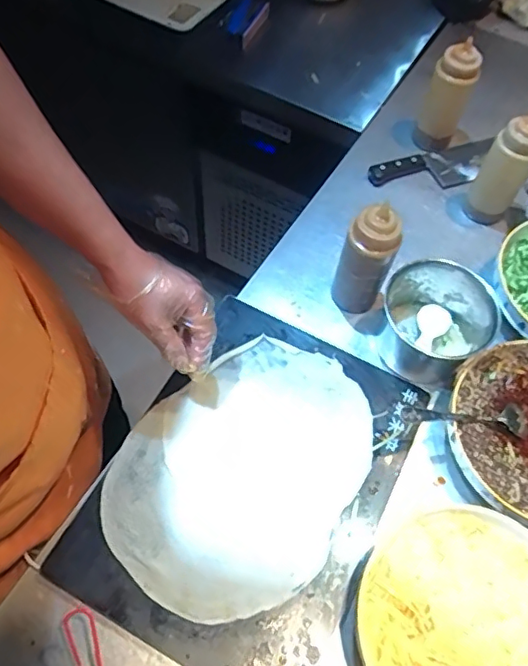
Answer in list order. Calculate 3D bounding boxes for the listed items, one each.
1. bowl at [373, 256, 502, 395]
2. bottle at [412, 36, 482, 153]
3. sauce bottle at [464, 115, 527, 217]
[{"bbox_3d":[0.223,-0.016,0.737,0.138,0.097,0.129,1,60,-2],"label":"bowl"},{"bbox_3d":[0.286,-0.367,0.880,0.065,0.156,0.054,22,61,9],"label":"bottle"},{"bbox_3d":[0.353,-0.241,0.825,0.064,0.174,0.066,28,63,12],"label":"sauce bottle"}]

